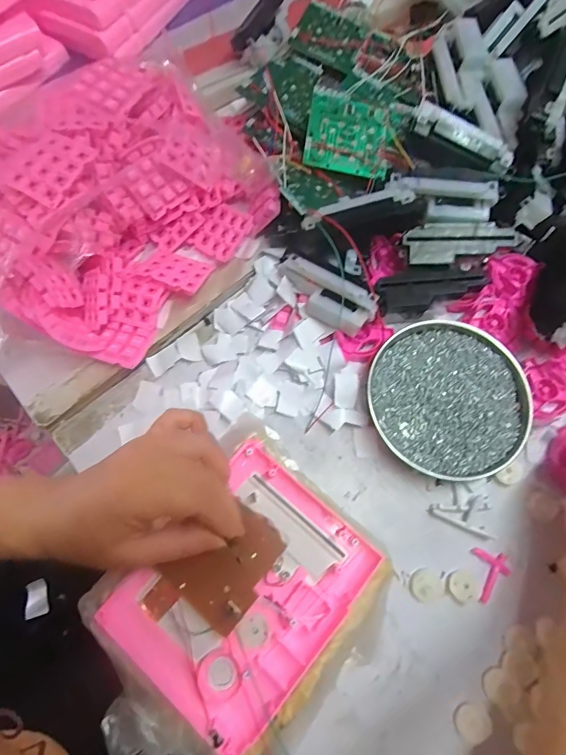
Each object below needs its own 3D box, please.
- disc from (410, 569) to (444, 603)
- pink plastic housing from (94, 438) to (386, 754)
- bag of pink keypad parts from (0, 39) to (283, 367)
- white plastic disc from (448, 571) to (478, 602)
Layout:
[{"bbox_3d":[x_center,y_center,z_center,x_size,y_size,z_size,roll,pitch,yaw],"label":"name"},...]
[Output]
[{"bbox_3d":[0.114,0.165,0.329,0.025,0.005,0.024,0,73,1],"label":"disc"},{"bbox_3d":[-0.028,0.151,0.301,0.131,0.016,0.164,40,75,12],"label":"pink plastic housing"},{"bbox_3d":[-0.147,-0.161,0.371,0.214,0.091,0.263,40,78,12],"label":"bag of pink keypad parts"},{"bbox_3d":[0.143,0.165,0.329,0.023,0.006,0.021,0,73,1],"label":"white plastic disc"}]

